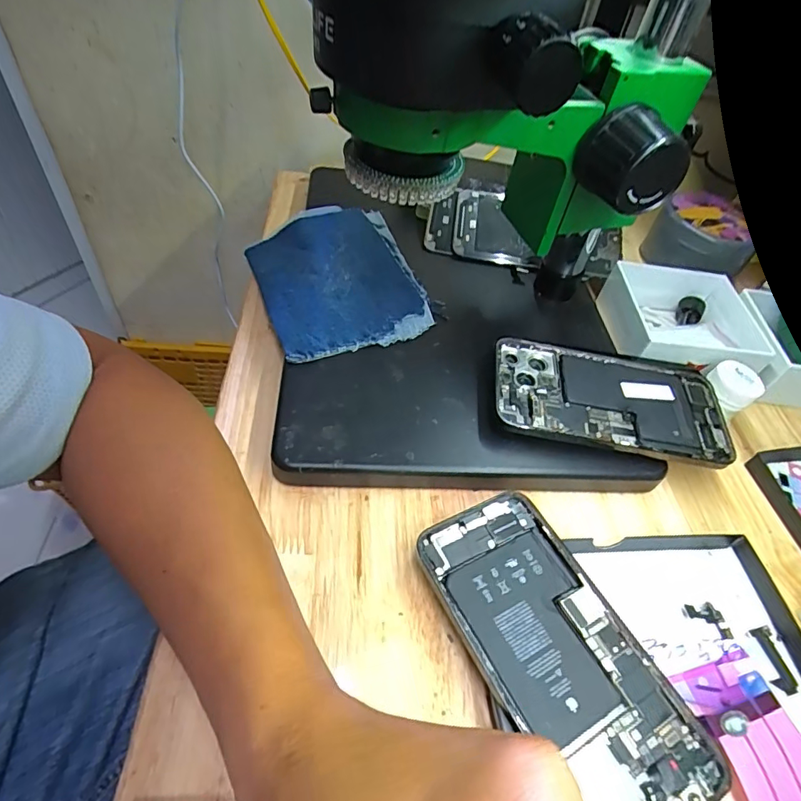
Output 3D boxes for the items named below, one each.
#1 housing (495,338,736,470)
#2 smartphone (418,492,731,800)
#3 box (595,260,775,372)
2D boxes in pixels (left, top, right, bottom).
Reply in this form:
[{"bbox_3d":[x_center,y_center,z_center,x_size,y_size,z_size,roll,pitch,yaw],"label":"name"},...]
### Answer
[{"bbox_3d":[0.141,-0.001,0.337,0.153,0.016,0.081,8,53,0],"label":"housing"},{"bbox_3d":[0.077,0.122,0.244,0.076,0.004,0.159,-20,56,-24],"label":"smartphone"},{"bbox_3d":[0.235,-0.062,0.427,0.114,0.054,0.111,6,53,-1],"label":"box"}]

